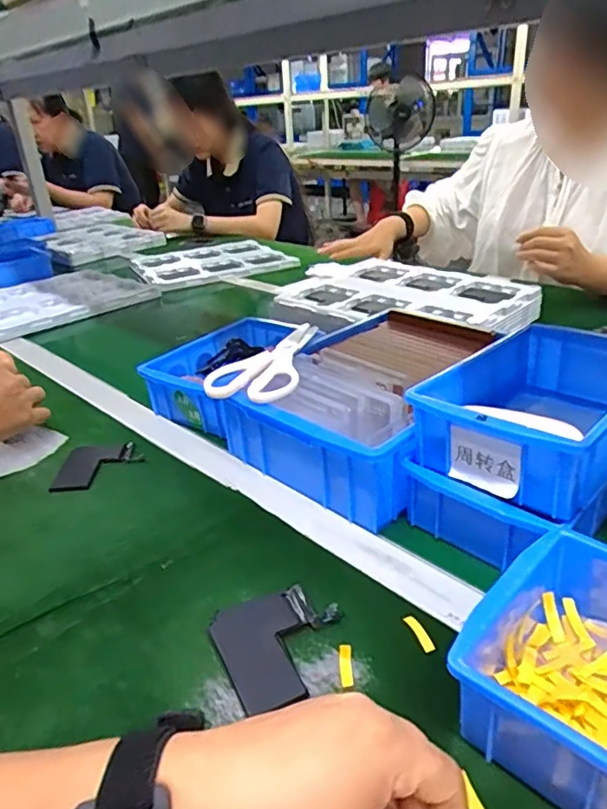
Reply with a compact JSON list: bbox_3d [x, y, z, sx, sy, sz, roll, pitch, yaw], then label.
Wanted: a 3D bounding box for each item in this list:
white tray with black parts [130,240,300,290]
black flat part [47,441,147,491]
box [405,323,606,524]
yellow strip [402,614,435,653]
[{"bbox_3d":[-0.225,-0.348,1.366,0.326,0.025,0.356,-13,29,-17],"label":"white tray with black parts"},{"bbox_3d":[-0.208,0.061,0.580,0.075,0.008,0.078,-5,26,-3],"label":"black flat part"},{"bbox_3d":[0.190,0.001,0.446,0.198,0.060,0.126,-27,36,-37],"label":"box"},{"bbox_3d":[0.076,0.151,0.375,0.009,0.004,0.029,-21,39,-15],"label":"yellow strip"}]

